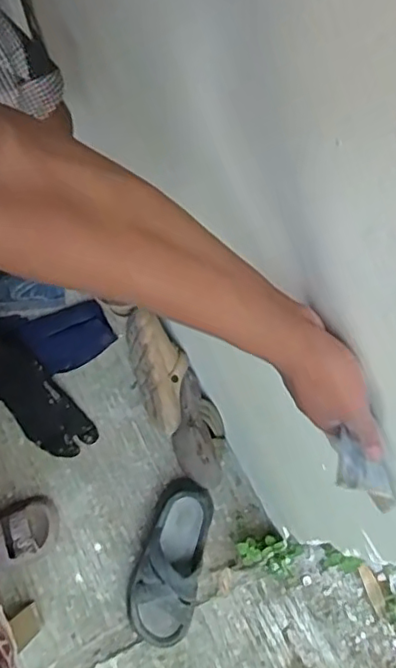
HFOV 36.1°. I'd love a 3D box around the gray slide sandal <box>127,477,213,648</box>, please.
[{"bbox_3d":[-0.046,0.365,0.989,0.108,0.093,0.259,12,70,2],"label":"gray slide sandal"}]

